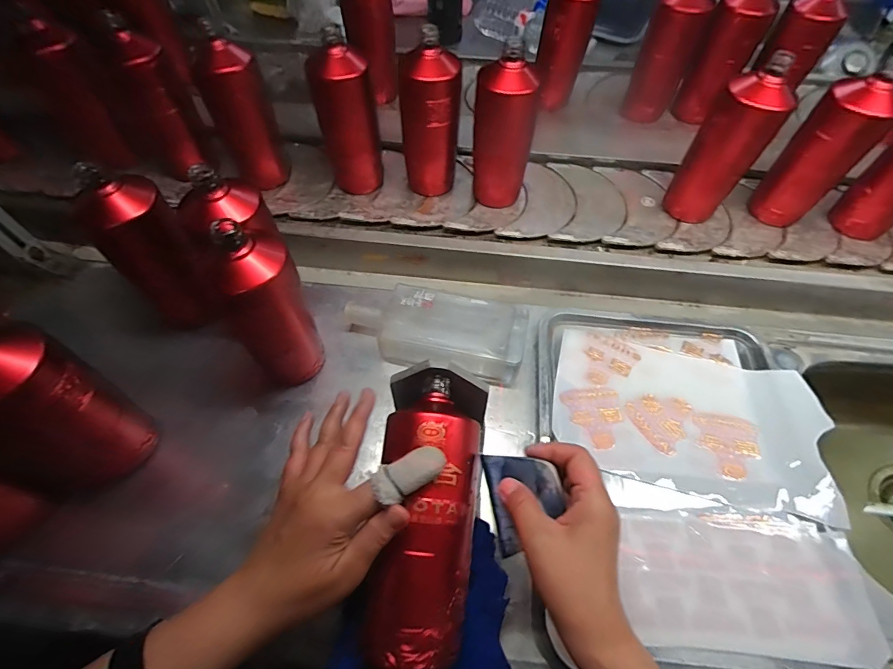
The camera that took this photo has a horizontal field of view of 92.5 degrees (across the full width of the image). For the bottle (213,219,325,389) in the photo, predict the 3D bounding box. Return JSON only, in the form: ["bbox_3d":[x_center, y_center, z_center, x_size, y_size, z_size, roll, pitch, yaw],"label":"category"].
[{"bbox_3d":[-0.181,-0.014,0.447,0.066,0.215,0.077,12,61,4],"label":"bottle"}]

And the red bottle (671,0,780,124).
[{"bbox_3d":[0.445,-0.449,0.684,0.080,0.189,0.068,27,63,12],"label":"red bottle"}]

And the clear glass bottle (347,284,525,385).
[{"bbox_3d":[-0.016,-0.007,0.520,0.224,0.053,0.097,10,59,6],"label":"clear glass bottle"}]

